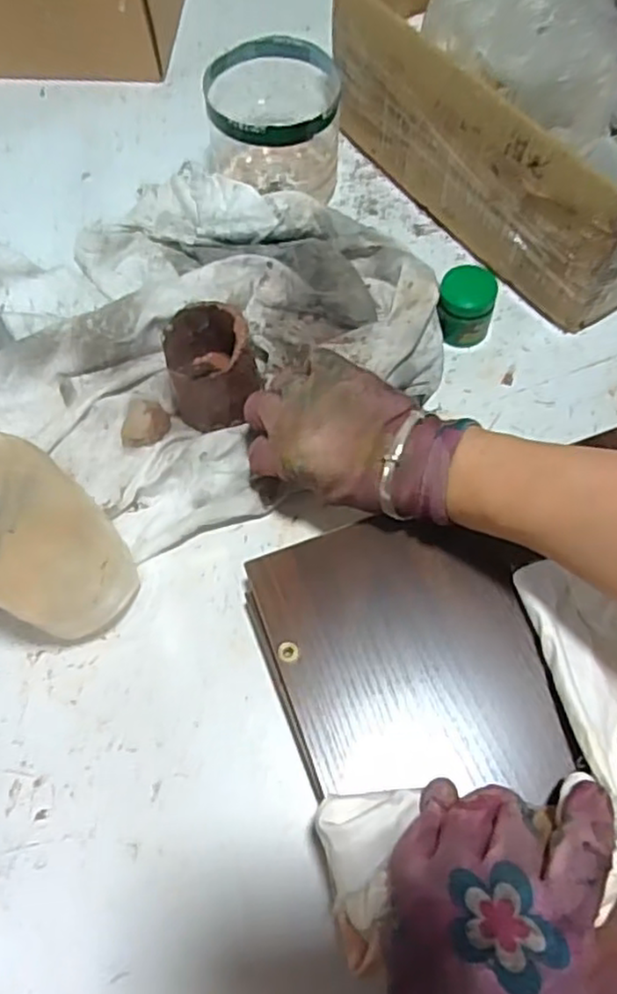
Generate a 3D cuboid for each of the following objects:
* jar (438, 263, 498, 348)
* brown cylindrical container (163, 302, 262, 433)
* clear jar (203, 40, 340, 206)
[{"bbox_3d":[0.114,-0.137,0.504,0.039,0.049,0.035,9,66,7],"label":"jar"},{"bbox_3d":[-0.066,-0.084,0.471,0.058,0.082,0.061,-1,65,3],"label":"brown cylindrical container"},{"bbox_3d":[-0.029,-0.293,0.560,0.092,0.100,0.092,-13,65,-3],"label":"clear jar"}]

